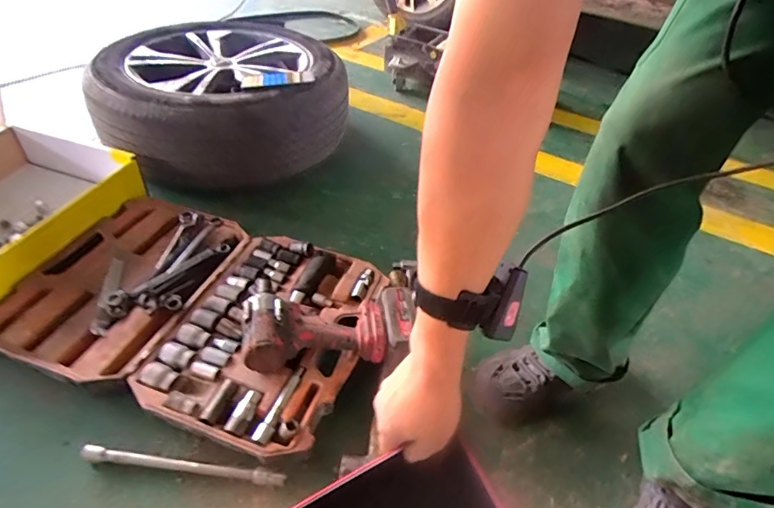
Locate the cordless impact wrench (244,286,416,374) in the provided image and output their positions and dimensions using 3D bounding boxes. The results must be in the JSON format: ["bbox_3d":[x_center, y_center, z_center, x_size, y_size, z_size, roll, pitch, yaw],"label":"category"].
[{"bbox_3d":[-0.086,0.113,0.702,0.248,0.066,0.116,-7,40,-9],"label":"cordless impact wrench"}]

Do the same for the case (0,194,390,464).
[{"bbox_3d":[-0.318,0.089,0.786,0.572,0.061,0.394,16,44,11],"label":"case"}]

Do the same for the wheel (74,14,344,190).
[{"bbox_3d":[-0.383,-0.401,1.151,0.539,0.182,0.573,3,43,-3],"label":"wheel"}]

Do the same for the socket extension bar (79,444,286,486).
[{"bbox_3d":[-0.271,0.282,0.604,0.263,0.023,0.017,7,43,1],"label":"socket extension bar"}]

